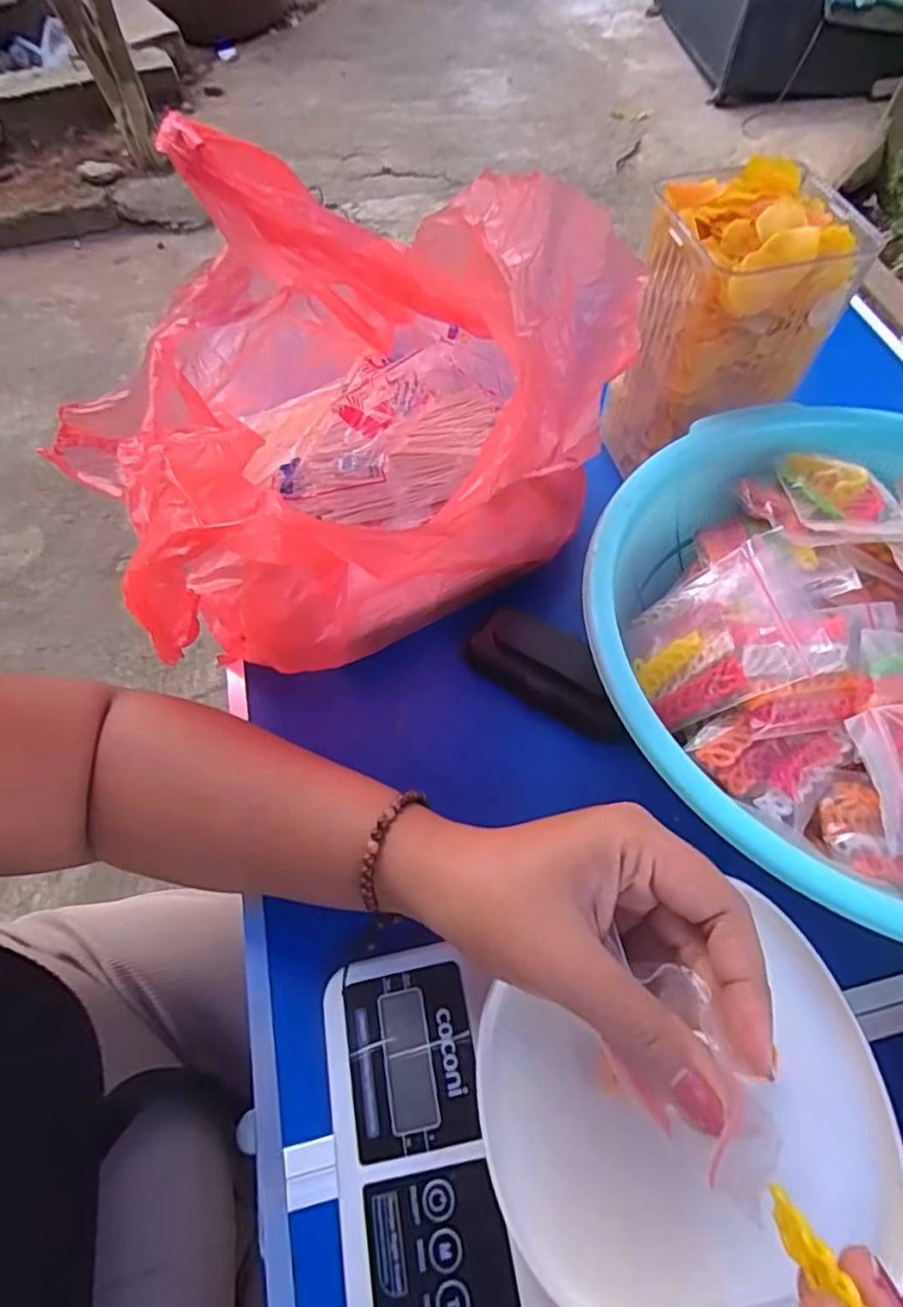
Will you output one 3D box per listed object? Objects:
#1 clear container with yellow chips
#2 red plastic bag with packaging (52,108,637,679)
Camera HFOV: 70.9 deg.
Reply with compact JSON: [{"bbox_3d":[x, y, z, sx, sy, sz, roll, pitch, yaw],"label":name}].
[{"bbox_3d":[0.174,-0.204,0.421,0.103,0.173,0.087,-12,62,-8],"label":"clear container with yellow chips"},{"bbox_3d":[-0.062,-0.130,0.334,0.275,0.230,0.257,19,62,9],"label":"red plastic bag with packaging"}]

